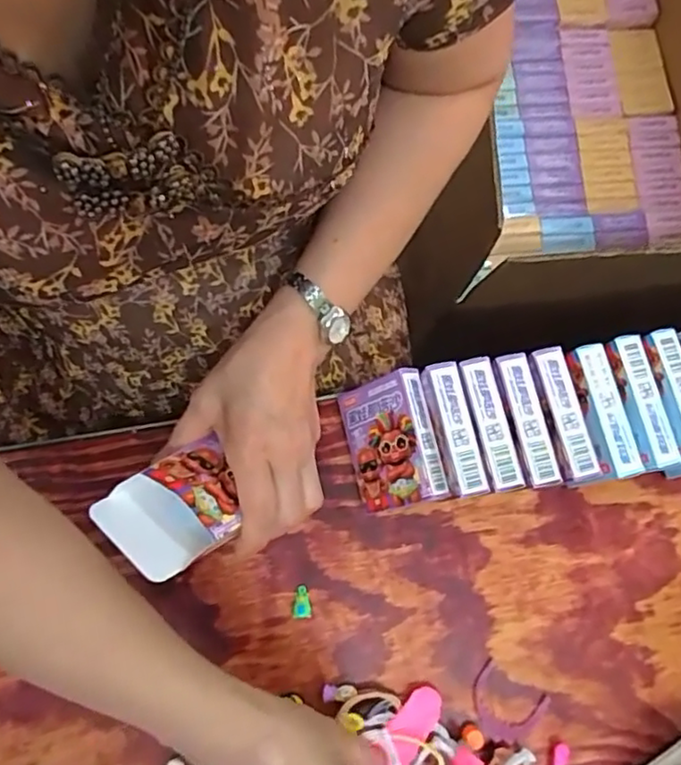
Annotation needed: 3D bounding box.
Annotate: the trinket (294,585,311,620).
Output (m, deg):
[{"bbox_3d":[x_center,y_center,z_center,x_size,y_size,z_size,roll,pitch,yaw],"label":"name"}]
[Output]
[{"bbox_3d":[-0.027,0.159,0.457,0.011,0.006,0.023,0,65,-1],"label":"trinket"}]

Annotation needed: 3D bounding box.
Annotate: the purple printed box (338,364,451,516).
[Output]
[{"bbox_3d":[0.035,0.044,0.451,0.019,0.068,0.090,1,72,-46],"label":"purple printed box"}]

